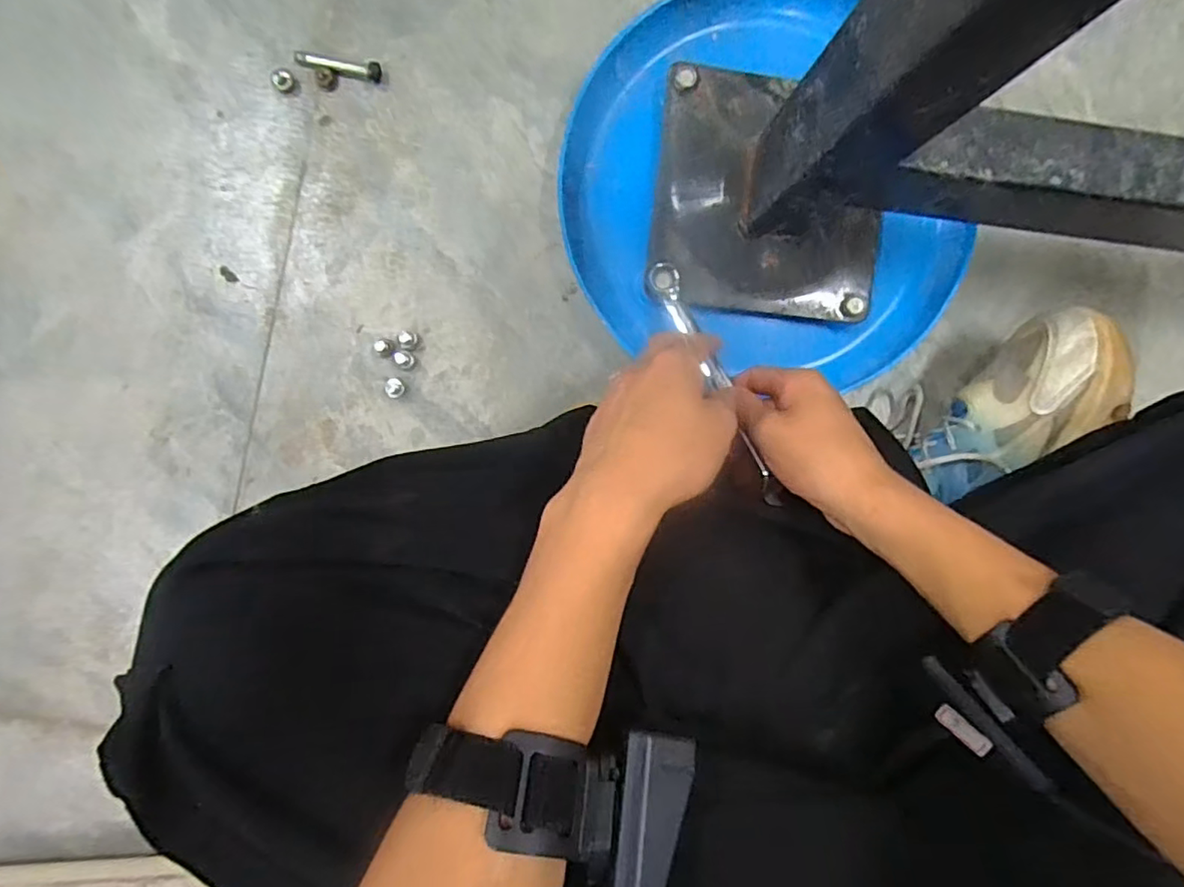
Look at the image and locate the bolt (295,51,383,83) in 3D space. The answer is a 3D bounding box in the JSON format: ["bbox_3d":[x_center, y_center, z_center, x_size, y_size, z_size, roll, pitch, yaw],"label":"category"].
[{"bbox_3d":[-0.180,-0.268,0.420,0.060,0.009,0.012,10,92,-3],"label":"bolt"}]

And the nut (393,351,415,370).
[{"bbox_3d":[-0.136,-0.061,0.430,0.013,0.014,0.013,0,92,-3],"label":"nut"}]

